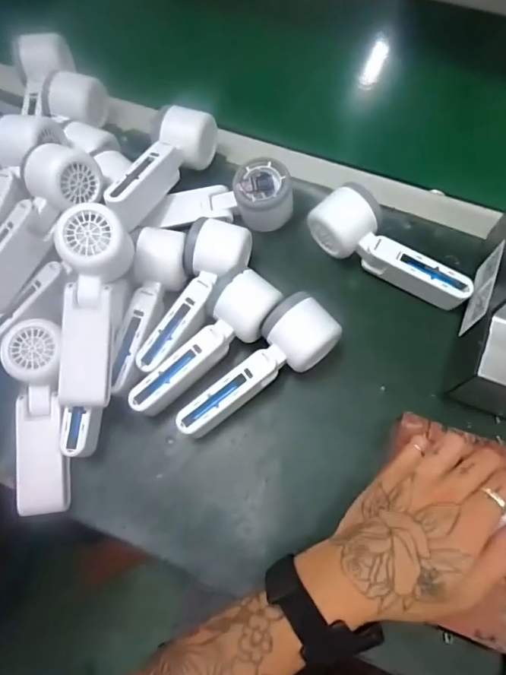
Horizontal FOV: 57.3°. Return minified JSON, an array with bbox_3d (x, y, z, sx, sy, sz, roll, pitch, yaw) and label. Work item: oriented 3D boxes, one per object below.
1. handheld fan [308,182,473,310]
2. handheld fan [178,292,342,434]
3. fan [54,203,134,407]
[{"bbox_3d":[0.131,-0.080,0.448,0.156,0.054,0.052,40,76,15],"label":"handheld fan"},{"bbox_3d":[0.001,0.028,0.422,0.166,0.058,0.058,-35,72,-10],"label":"handheld fan"},{"bbox_3d":[-0.138,-0.026,0.399,0.057,0.048,0.168,5,93,4],"label":"fan"}]

